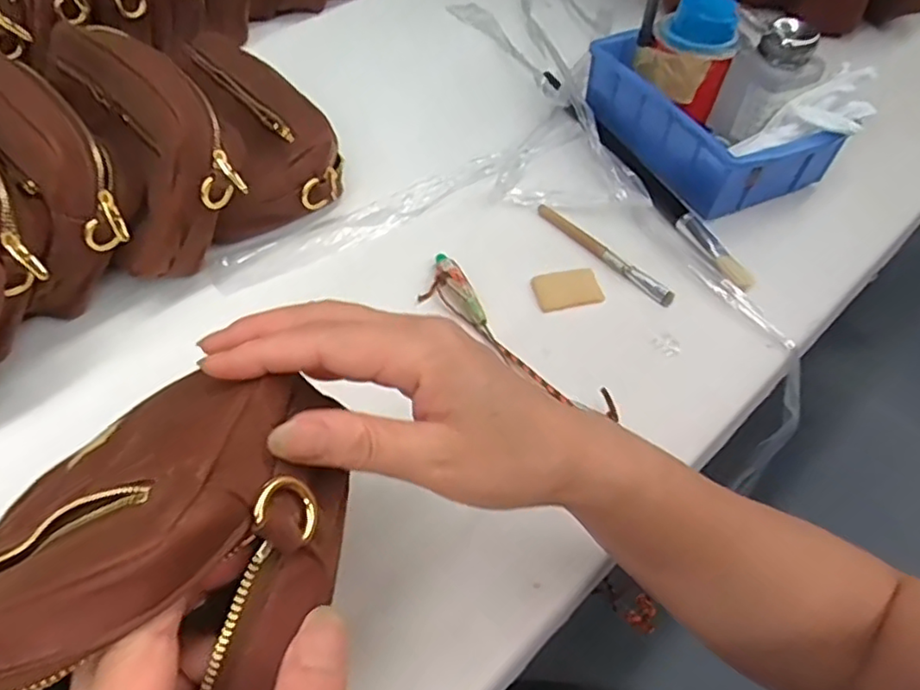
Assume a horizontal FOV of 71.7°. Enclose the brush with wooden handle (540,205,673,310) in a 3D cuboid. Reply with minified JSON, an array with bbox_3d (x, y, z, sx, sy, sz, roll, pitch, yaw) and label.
[{"bbox_3d":[0.106,-0.071,0.475,0.011,0.005,0.129,-34,61,-25],"label":"brush with wooden handle"}]

